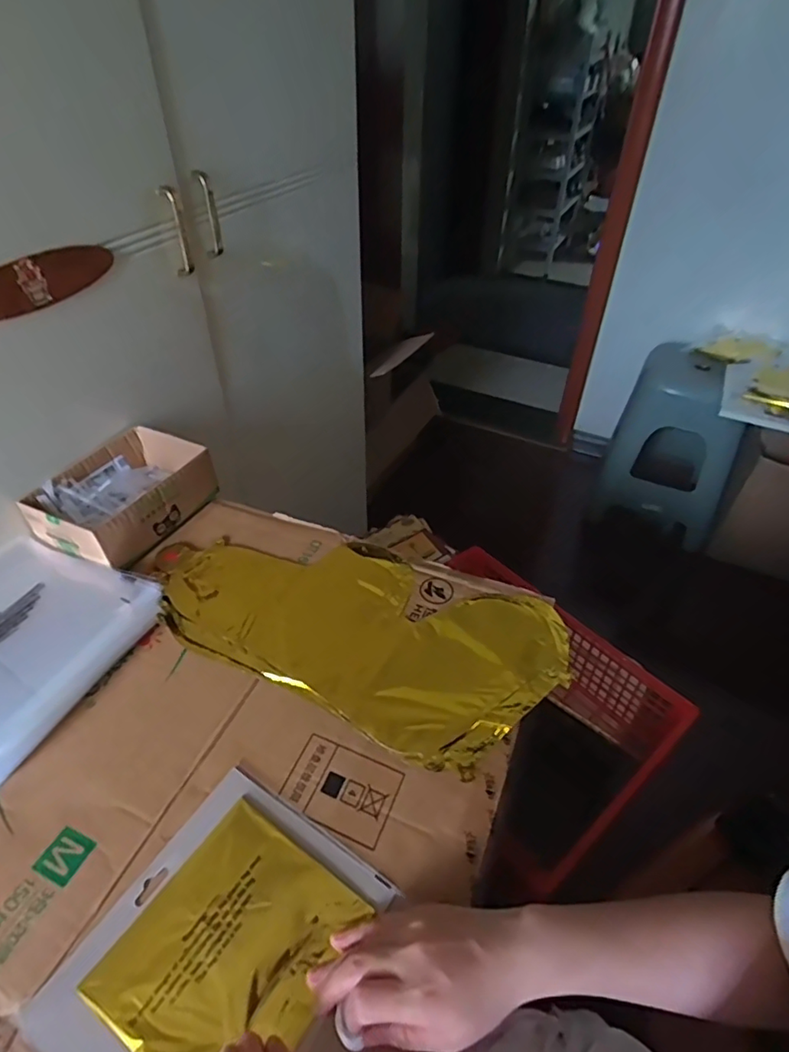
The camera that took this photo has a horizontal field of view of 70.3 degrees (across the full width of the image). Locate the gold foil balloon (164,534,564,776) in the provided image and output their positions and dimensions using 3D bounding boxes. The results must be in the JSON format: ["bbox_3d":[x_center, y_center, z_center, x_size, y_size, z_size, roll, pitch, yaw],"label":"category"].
[{"bbox_3d":[-0.050,0.100,0.589,0.431,0.009,0.207,18,45,15],"label":"gold foil balloon"}]

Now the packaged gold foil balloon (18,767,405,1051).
[{"bbox_3d":[-0.123,0.290,0.389,0.157,0.014,0.197,27,47,23],"label":"packaged gold foil balloon"}]

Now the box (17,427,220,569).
[{"bbox_3d":[-0.325,-0.037,0.678,0.134,0.062,0.178,21,45,17],"label":"box"}]

